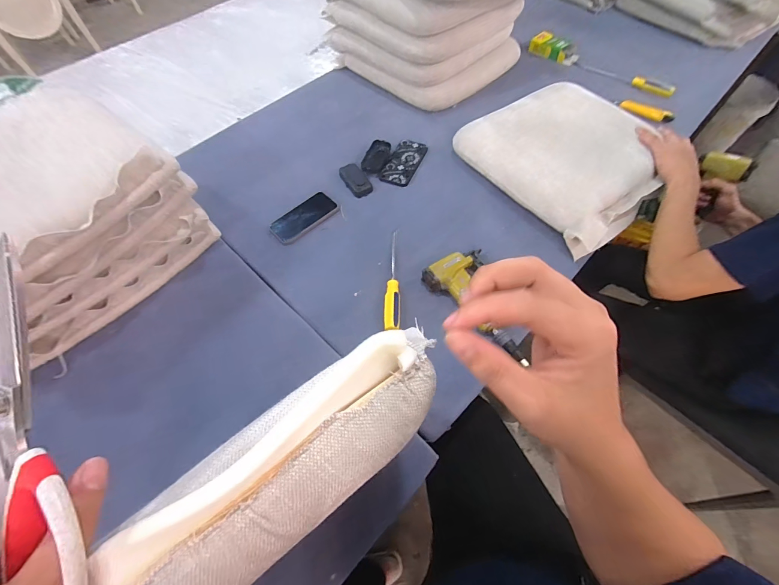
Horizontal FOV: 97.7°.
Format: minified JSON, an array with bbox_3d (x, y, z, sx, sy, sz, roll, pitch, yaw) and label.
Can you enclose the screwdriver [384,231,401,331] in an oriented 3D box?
[{"bbox_3d":[0.007,-0.035,0.712,0.031,0.031,0.253,0,60,2],"label":"screwdriver"}]

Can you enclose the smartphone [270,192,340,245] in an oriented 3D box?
[{"bbox_3d":[-0.205,-0.181,0.819,0.164,0.013,0.078,-41,75,-20],"label":"smartphone"}]

